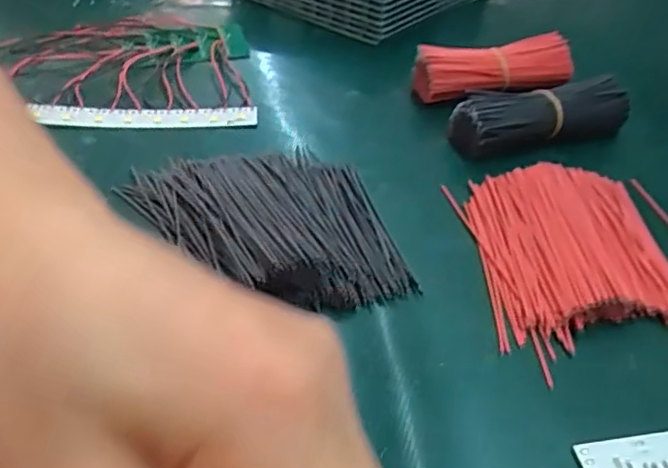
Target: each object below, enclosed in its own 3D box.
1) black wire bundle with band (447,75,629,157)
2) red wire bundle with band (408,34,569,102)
[{"bbox_3d":[0.138,-0.081,0.424,0.118,0.032,0.040,-11,42,-16],"label":"black wire bundle with band"},{"bbox_3d":[0.121,-0.121,0.469,0.115,0.033,0.034,-5,40,-9],"label":"red wire bundle with band"}]

